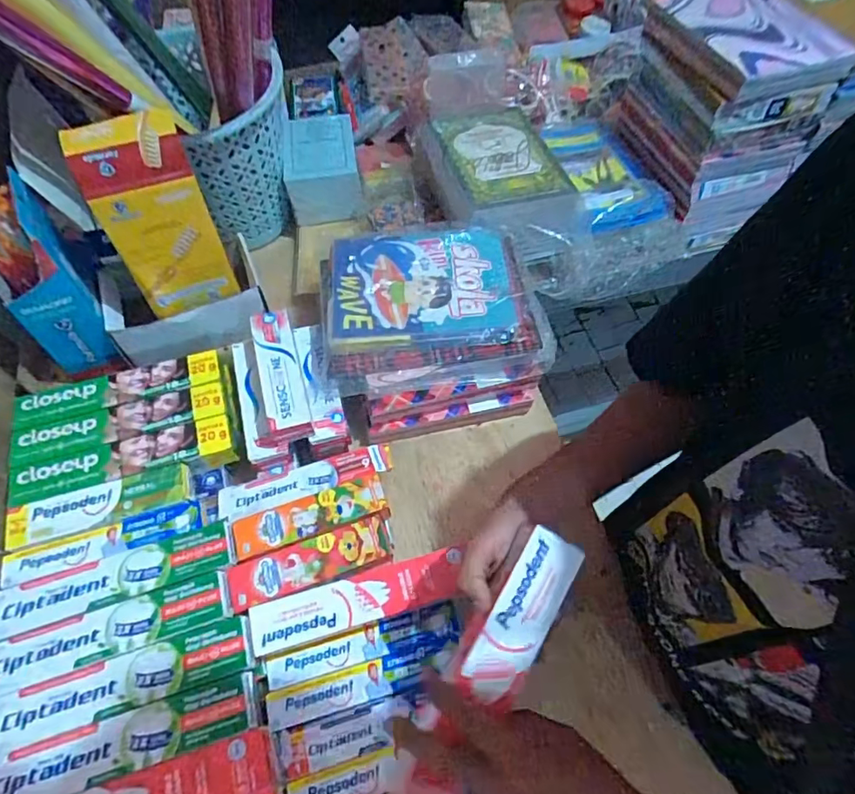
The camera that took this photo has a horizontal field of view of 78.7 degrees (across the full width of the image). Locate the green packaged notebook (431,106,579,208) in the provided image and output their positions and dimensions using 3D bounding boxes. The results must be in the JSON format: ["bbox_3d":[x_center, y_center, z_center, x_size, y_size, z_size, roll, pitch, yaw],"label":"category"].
[{"bbox_3d":[0.103,-0.344,0.726,0.160,0.022,0.205,-15,63,-10],"label":"green packaged notebook"}]

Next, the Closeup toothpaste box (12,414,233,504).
[{"bbox_3d":[-0.331,0.072,0.580,0.230,0.033,0.048,-15,63,-9],"label":"Closeup toothpaste box"}]

